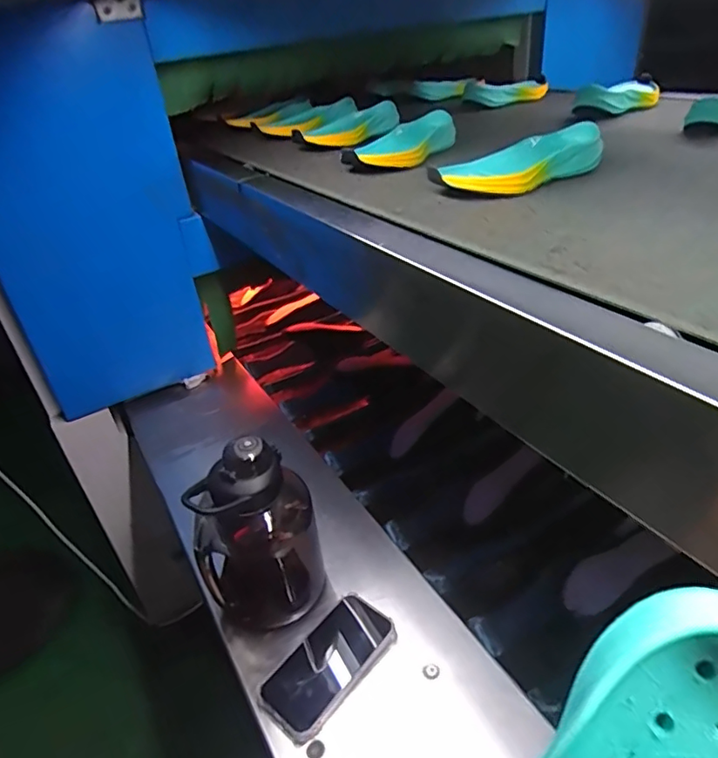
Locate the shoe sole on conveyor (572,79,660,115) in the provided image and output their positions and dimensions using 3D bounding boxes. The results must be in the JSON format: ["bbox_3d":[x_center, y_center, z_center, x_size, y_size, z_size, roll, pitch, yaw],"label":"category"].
[{"bbox_3d":[0.440,-0.470,0.902,0.221,0.040,0.074,-31,40,-31],"label":"shoe sole on conveyor"}]

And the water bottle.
[{"bbox_3d":[-0.114,0.176,0.620,0.126,0.240,0.103,-17,30,-5],"label":"water bottle"}]

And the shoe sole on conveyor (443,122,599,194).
[{"bbox_3d":[0.172,-0.235,0.594,0.193,0.041,0.079,-22,36,-21],"label":"shoe sole on conveyor"}]

